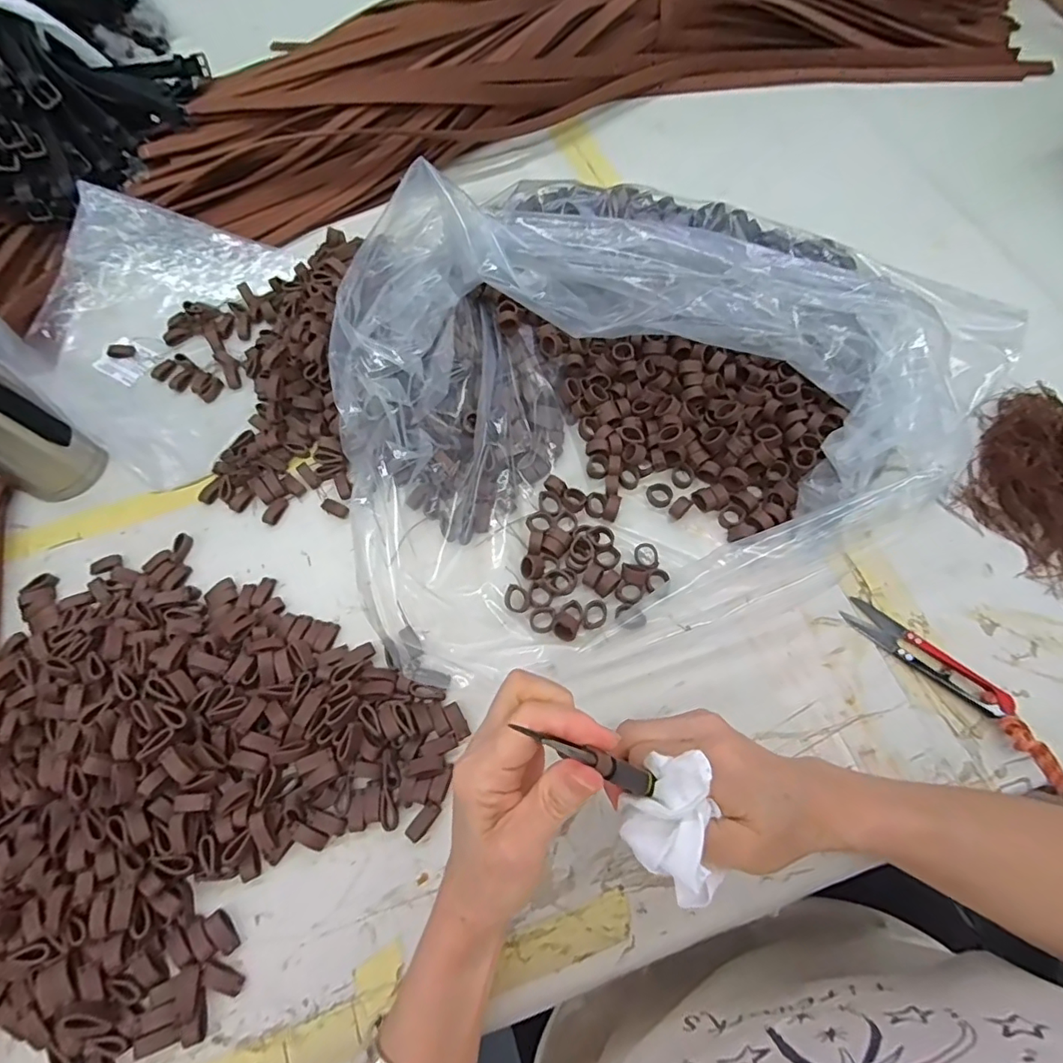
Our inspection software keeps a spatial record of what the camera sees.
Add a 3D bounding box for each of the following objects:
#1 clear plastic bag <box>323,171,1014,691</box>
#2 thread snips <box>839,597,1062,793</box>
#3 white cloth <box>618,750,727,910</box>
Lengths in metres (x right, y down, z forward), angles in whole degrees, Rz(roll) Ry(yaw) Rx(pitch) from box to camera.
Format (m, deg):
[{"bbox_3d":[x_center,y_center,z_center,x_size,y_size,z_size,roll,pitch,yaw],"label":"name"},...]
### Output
[{"bbox_3d":[0.064,-0.083,0.368,0.379,0.124,0.287,-12,67,-3],"label":"clear plastic bag"},{"bbox_3d":[0.274,0.096,0.344,0.025,0.015,0.149,-42,72,-14],"label":"thread snips"},{"bbox_3d":[0.063,0.128,0.230,0.040,0.026,0.052,-23,68,-7],"label":"white cloth"}]

